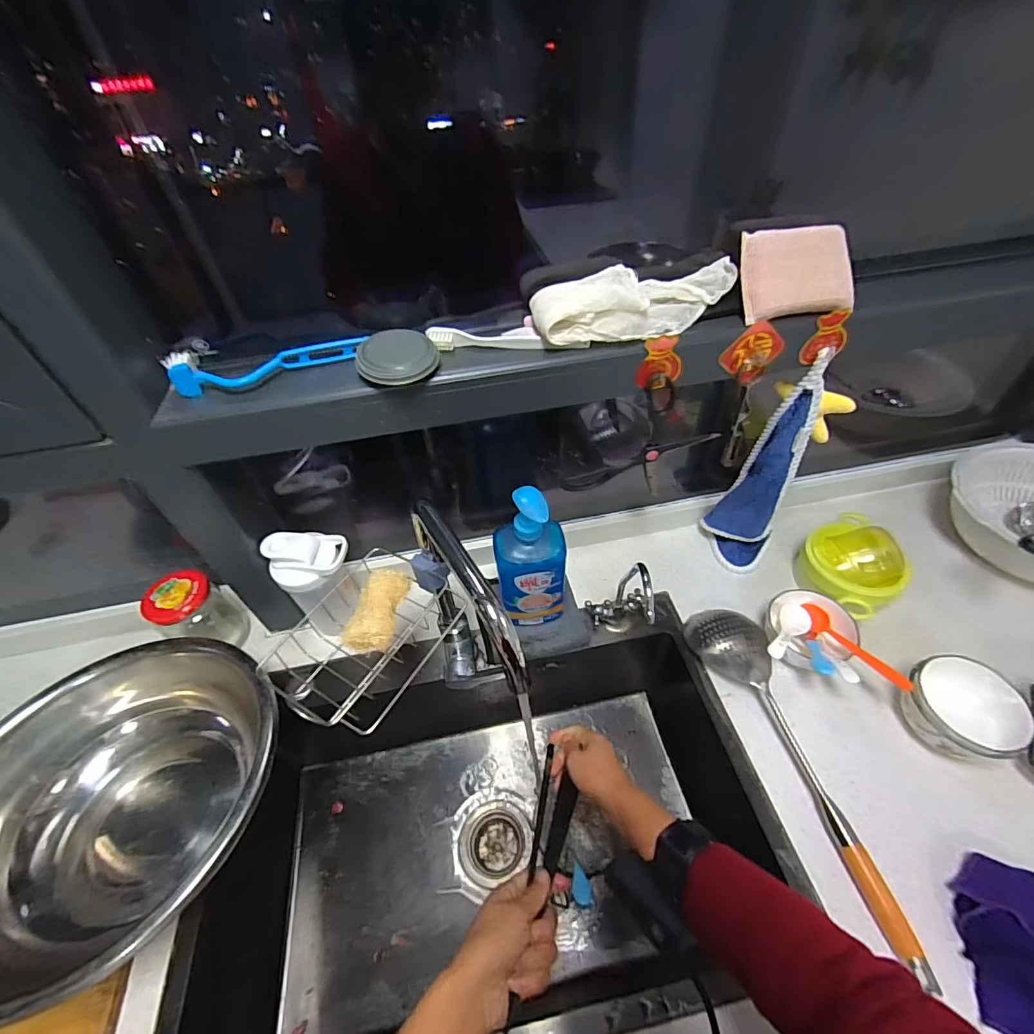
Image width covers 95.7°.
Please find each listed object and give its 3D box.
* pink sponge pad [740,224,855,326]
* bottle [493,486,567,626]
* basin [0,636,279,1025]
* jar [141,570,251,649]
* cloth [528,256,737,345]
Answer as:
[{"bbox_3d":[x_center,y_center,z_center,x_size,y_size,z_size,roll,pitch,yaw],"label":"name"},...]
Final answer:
[{"bbox_3d":[0.300,-0.261,0.497,0.114,0.087,0.016,-7,15,2],"label":"pink sponge pad"},{"bbox_3d":[0.020,0.063,0.625,0.093,0.253,0.058,-10,48,-5],"label":"bottle"},{"bbox_3d":[-0.435,0.312,0.515,0.328,0.131,0.328,-2,48,2],"label":"basin"},{"bbox_3d":[-0.457,0.142,0.679,0.083,0.128,0.073,-20,49,-14],"label":"jar"},{"bbox_3d":[0.126,-0.226,0.494,0.215,0.050,0.057,-10,48,-5],"label":"cloth"}]

